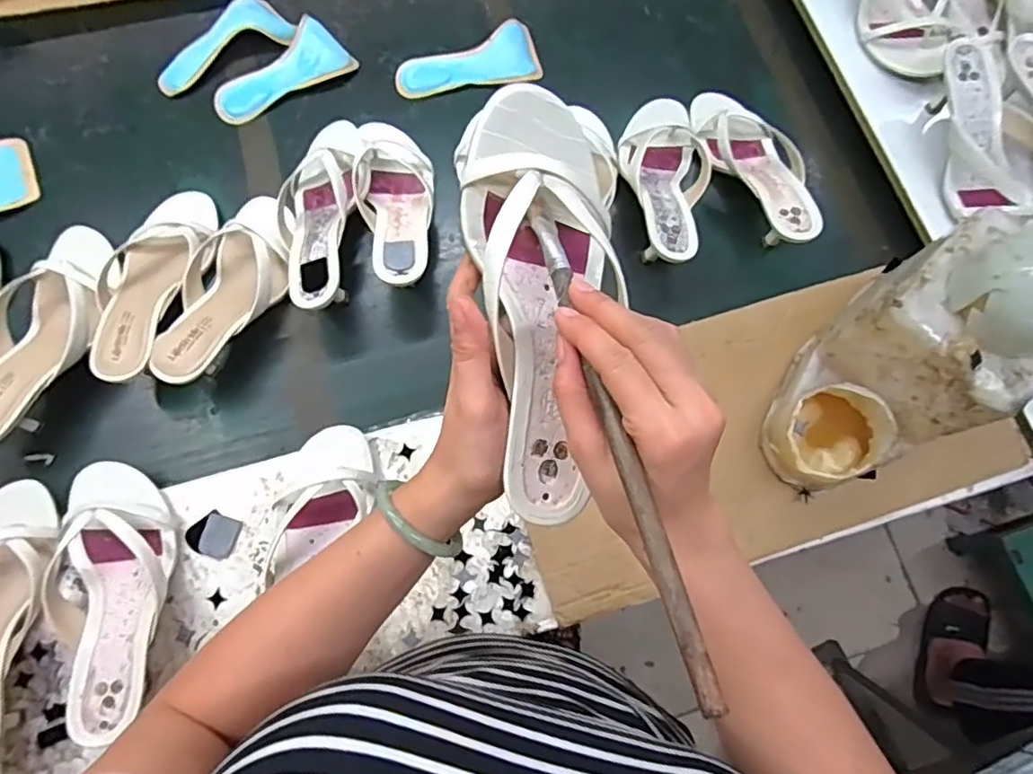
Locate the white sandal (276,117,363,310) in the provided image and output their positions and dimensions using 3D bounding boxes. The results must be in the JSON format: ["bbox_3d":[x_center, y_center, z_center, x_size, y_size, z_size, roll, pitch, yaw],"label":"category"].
[{"bbox_3d":[-0.221,-0.192,0.681,0.080,0.063,0.245,2,74,-2],"label":"white sandal"}]

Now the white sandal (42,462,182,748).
[{"bbox_3d":[-0.354,0.176,0.537,0.089,0.057,0.223,-6,75,-5],"label":"white sandal"}]

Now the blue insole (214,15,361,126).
[{"bbox_3d":[-0.291,-0.386,0.759,0.174,0.033,0.065,-36,79,-12],"label":"blue insole"}]

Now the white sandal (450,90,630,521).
[{"bbox_3d":[0.014,-0.045,0.347,0.087,0.072,0.235,-1,88,1],"label":"white sandal"}]

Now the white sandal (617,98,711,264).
[{"bbox_3d":[0.168,-0.246,0.712,0.103,0.060,0.236,12,71,3],"label":"white sandal"}]

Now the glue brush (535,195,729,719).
[{"bbox_3d":[0.041,0.008,0.289,0.012,0.008,0.260,-13,58,-3],"label":"glue brush"}]

